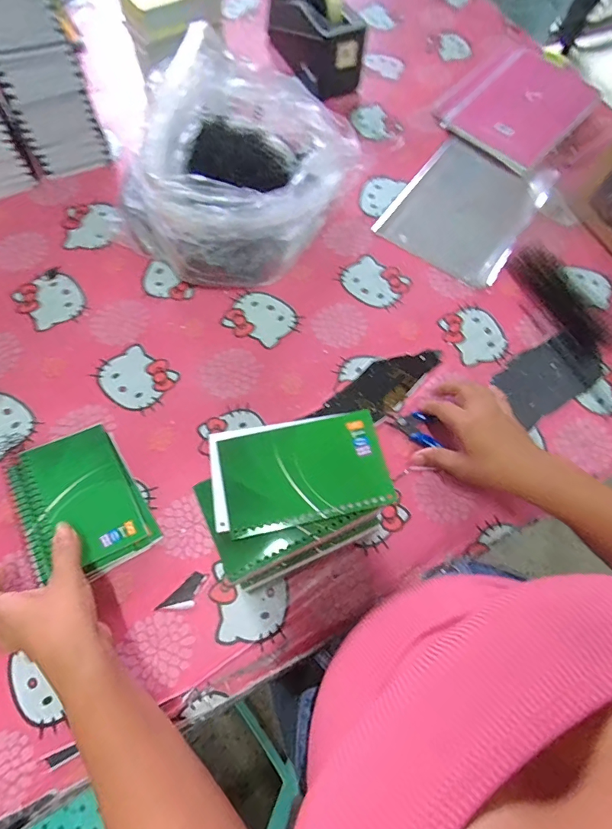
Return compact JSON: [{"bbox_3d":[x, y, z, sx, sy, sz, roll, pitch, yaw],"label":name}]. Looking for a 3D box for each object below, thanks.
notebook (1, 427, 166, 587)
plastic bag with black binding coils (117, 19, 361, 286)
[{"bbox_3d":[-0.220,0.087,0.420,0.101,0.029,0.137,-29,72,-14],"label":"notebook"},{"bbox_3d":[-0.078,-0.318,0.531,0.226,0.151,0.304,33,69,10],"label":"plastic bag with black binding coils"}]

